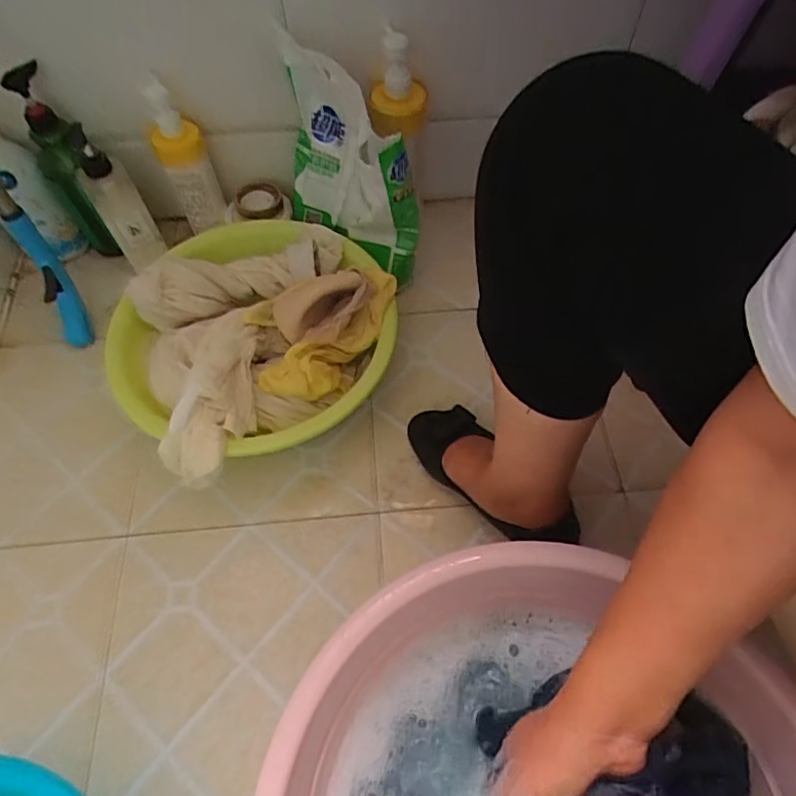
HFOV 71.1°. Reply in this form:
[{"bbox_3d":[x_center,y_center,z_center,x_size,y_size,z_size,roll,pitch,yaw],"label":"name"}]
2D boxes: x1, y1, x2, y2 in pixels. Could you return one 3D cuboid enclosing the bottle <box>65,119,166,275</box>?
[{"bbox_3d":[-0.399,-0.285,0.792,0.060,0.203,0.053,-26,63,-14],"label":"bottle"}]

